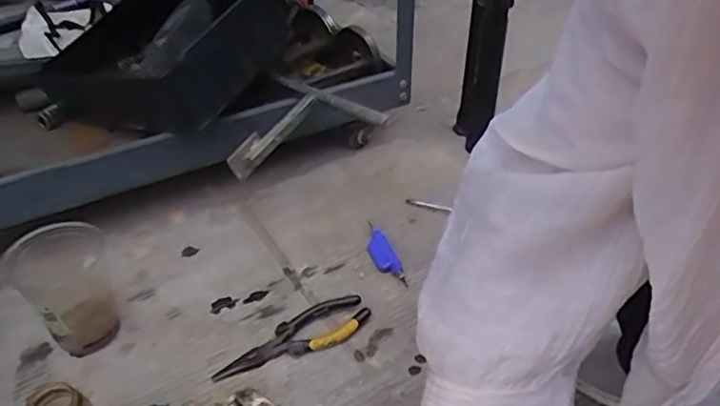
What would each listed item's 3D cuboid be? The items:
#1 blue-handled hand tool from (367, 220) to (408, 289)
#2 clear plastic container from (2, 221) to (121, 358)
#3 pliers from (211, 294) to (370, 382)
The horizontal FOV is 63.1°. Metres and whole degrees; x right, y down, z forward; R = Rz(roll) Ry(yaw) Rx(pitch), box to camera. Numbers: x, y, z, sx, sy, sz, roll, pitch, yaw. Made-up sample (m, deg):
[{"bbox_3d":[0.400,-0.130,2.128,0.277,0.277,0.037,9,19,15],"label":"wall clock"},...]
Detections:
[{"bbox_3d":[0.027,0.062,0.729,0.027,0.010,0.116,-13,40,-15],"label":"blue-handled hand tool"},{"bbox_3d":[-0.304,0.089,0.613,0.091,0.120,0.090,0,38,0],"label":"clear plastic container"},{"bbox_3d":[-0.070,0.143,0.624,0.172,0.018,0.048,-17,41,-20],"label":"pliers"}]

